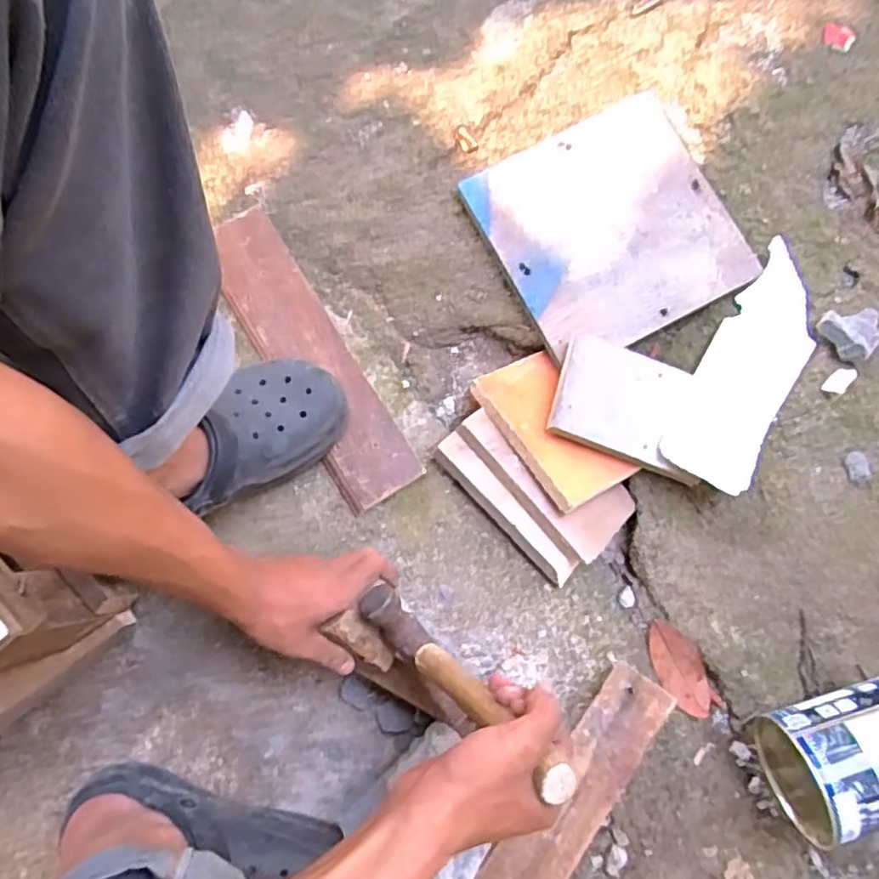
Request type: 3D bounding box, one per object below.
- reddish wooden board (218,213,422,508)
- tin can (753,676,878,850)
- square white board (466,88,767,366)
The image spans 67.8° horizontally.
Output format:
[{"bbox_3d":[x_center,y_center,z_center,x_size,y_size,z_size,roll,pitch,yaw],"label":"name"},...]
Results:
[{"bbox_3d":[-0.139,-0.088,0.692,0.085,0.020,0.343,-31,80,-8],"label":"reddish wooden board"},{"bbox_3d":[0.377,0.285,0.586,0.129,0.103,0.109,-16,79,-5],"label":"tin can"},{"bbox_3d":[0.186,-0.232,0.726,0.246,0.022,0.248,-26,80,-7],"label":"square white board"}]

